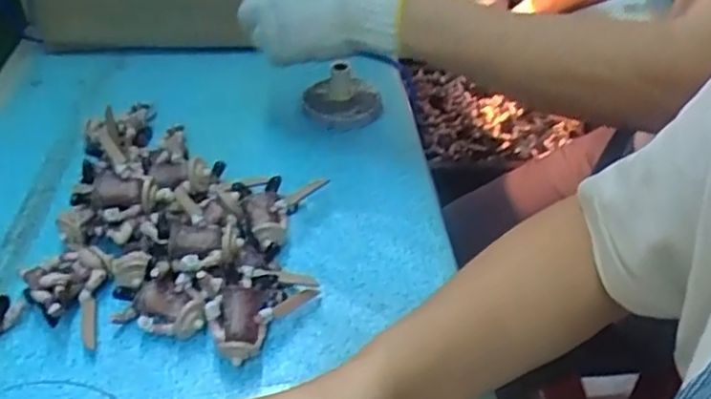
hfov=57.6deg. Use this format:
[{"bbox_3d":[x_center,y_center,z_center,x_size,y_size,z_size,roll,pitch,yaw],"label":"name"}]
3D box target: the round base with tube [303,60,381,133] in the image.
[{"bbox_3d":[-0.012,-0.104,0.631,0.074,0.056,0.064,0,39,1],"label":"round base with tube"}]

